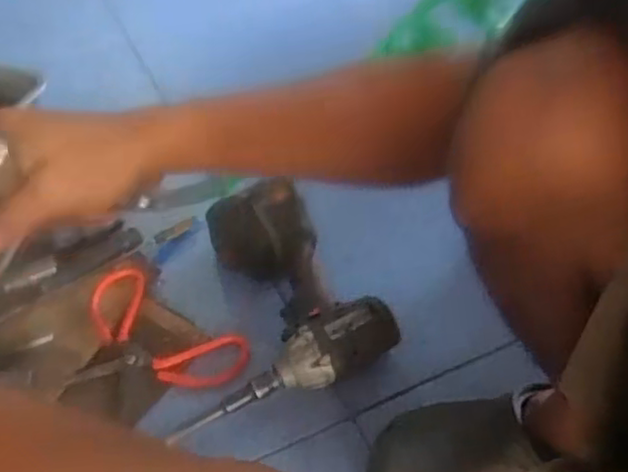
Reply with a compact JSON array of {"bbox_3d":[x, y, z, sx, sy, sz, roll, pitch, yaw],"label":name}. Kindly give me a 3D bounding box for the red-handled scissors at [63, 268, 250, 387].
[{"bbox_3d":[-0.160,0.096,0.718,0.173,0.012,0.148,0,45,-3],"label":"red-handled scissors"}]

